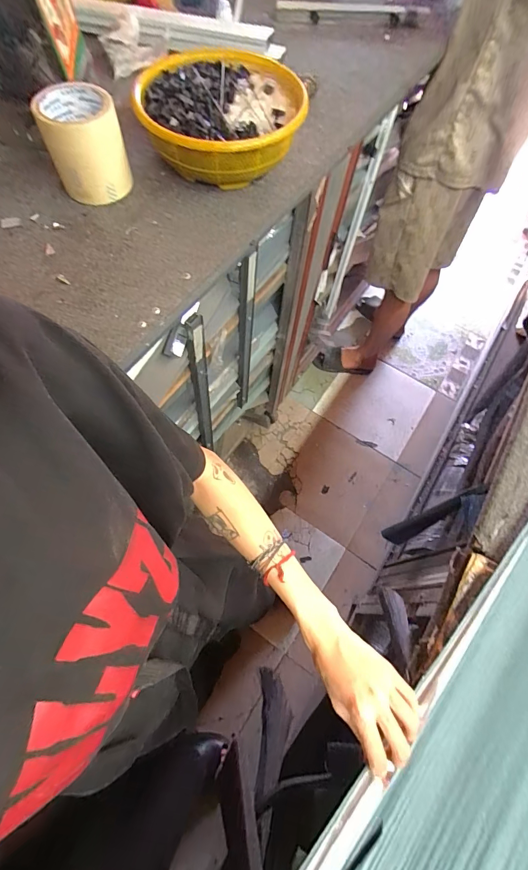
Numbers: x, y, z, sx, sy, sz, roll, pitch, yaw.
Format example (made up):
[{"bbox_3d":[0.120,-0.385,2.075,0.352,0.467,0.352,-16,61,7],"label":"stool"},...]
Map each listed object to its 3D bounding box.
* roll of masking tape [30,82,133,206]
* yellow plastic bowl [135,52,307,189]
[{"bbox_3d":[-0.230,-0.376,0.485,0.092,0.094,0.091,-17,67,-10],"label":"roll of masking tape"},{"bbox_3d":[-0.057,-0.452,0.528,0.224,0.068,0.240,1,65,-2],"label":"yellow plastic bowl"}]

